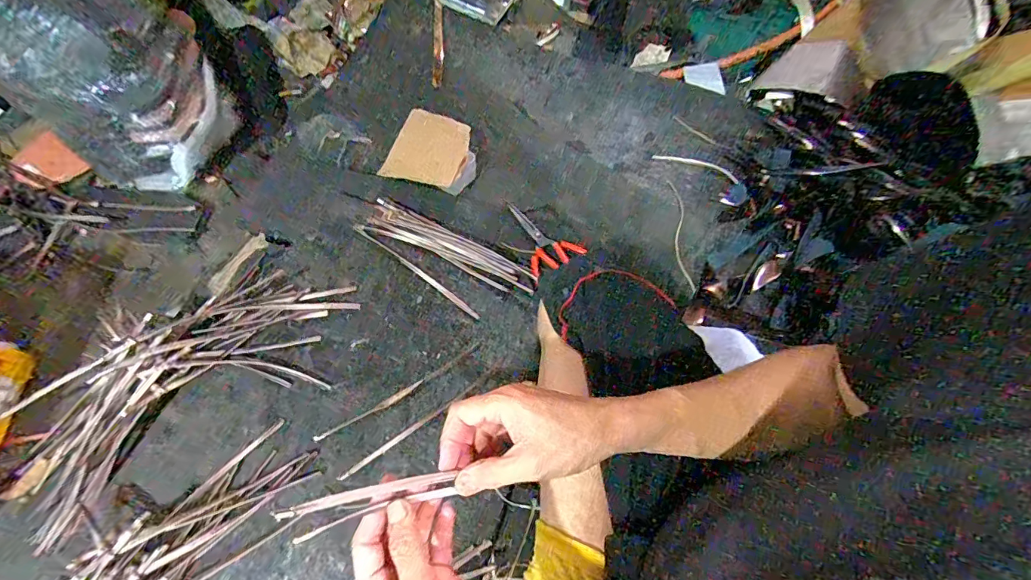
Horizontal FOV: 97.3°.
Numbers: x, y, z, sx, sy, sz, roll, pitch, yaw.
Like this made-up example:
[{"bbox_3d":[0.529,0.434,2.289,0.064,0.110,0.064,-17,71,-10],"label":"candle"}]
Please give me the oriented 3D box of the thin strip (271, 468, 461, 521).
[{"bbox_3d":[-0.105,0.145,0.326,0.119,0.008,0.010,-1,60,-27],"label":"thin strip"}]

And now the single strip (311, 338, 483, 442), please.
[{"bbox_3d":[-0.143,0.131,0.585,0.231,0.004,0.015,-29,65,-20],"label":"single strip"}]

